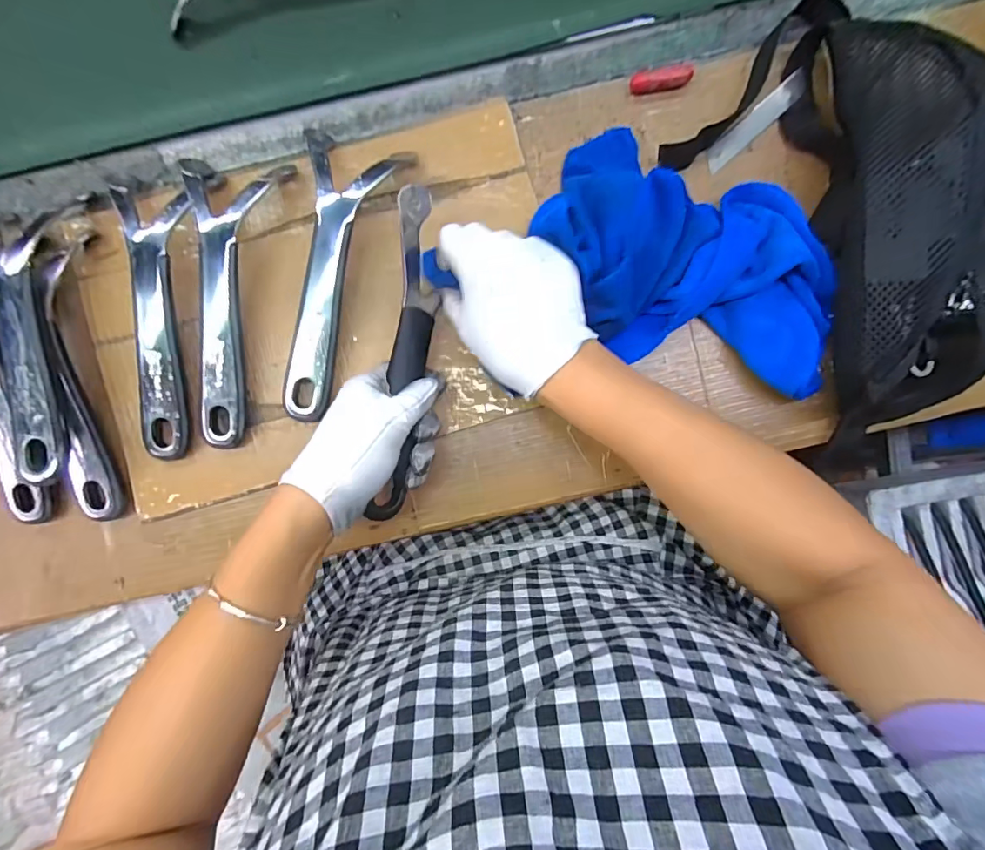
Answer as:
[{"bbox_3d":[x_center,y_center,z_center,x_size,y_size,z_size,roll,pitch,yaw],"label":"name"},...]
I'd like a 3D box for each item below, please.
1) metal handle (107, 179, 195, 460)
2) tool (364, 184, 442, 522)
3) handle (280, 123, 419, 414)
[{"bbox_3d":[-0.251,-0.082,0.367,0.058,0.032,0.210,-4,89,1],"label":"metal handle"},{"bbox_3d":[-0.060,-0.049,0.348,0.027,0.043,0.228,4,86,1],"label":"tool"},{"bbox_3d":[-0.126,-0.114,0.368,0.071,0.033,0.218,13,89,1],"label":"handle"}]

